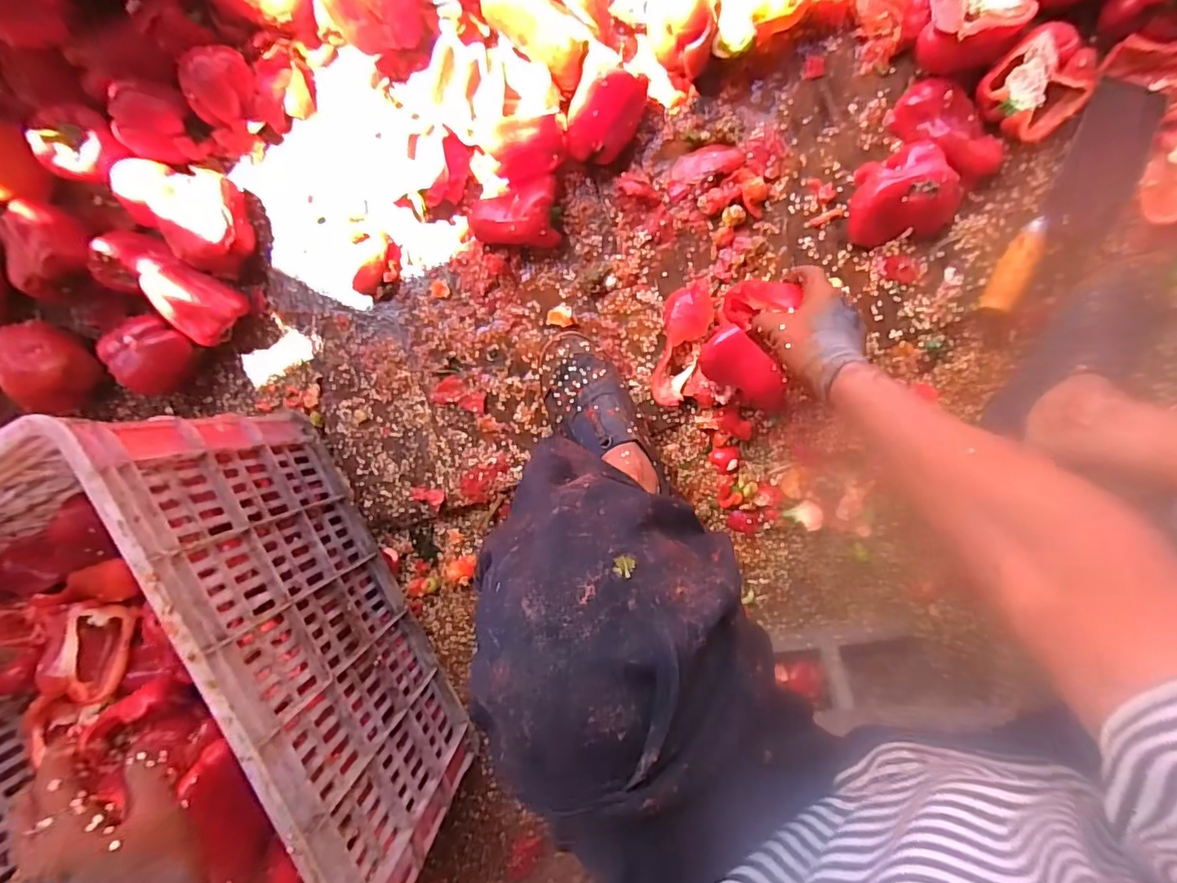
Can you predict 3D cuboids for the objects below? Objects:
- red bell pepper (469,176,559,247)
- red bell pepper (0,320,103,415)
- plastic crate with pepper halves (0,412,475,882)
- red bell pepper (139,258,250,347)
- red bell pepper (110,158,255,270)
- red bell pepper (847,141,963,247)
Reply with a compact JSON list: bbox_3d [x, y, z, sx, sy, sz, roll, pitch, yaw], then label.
[{"bbox_3d":[-0.082,-0.247,0.593,0.095,0.050,0.071,-4,95,5],"label":"red bell pepper"},{"bbox_3d":[-0.670,-0.093,0.668,0.081,0.070,0.097,-31,92,7],"label":"red bell pepper"},{"bbox_3d":[-0.401,0.256,0.548,0.343,0.277,0.484,-30,92,7],"label":"plastic crate with pepper halves"},{"bbox_3d":[-0.476,-0.167,0.650,0.120,0.076,0.077,27,97,2],"label":"red bell pepper"},{"bbox_3d":[-0.467,-0.261,0.627,0.130,0.063,0.102,4,96,5],"label":"red bell pepper"},{"bbox_3d":[0.323,-0.250,0.549,0.110,0.055,0.082,-11,94,6],"label":"red bell pepper"}]

